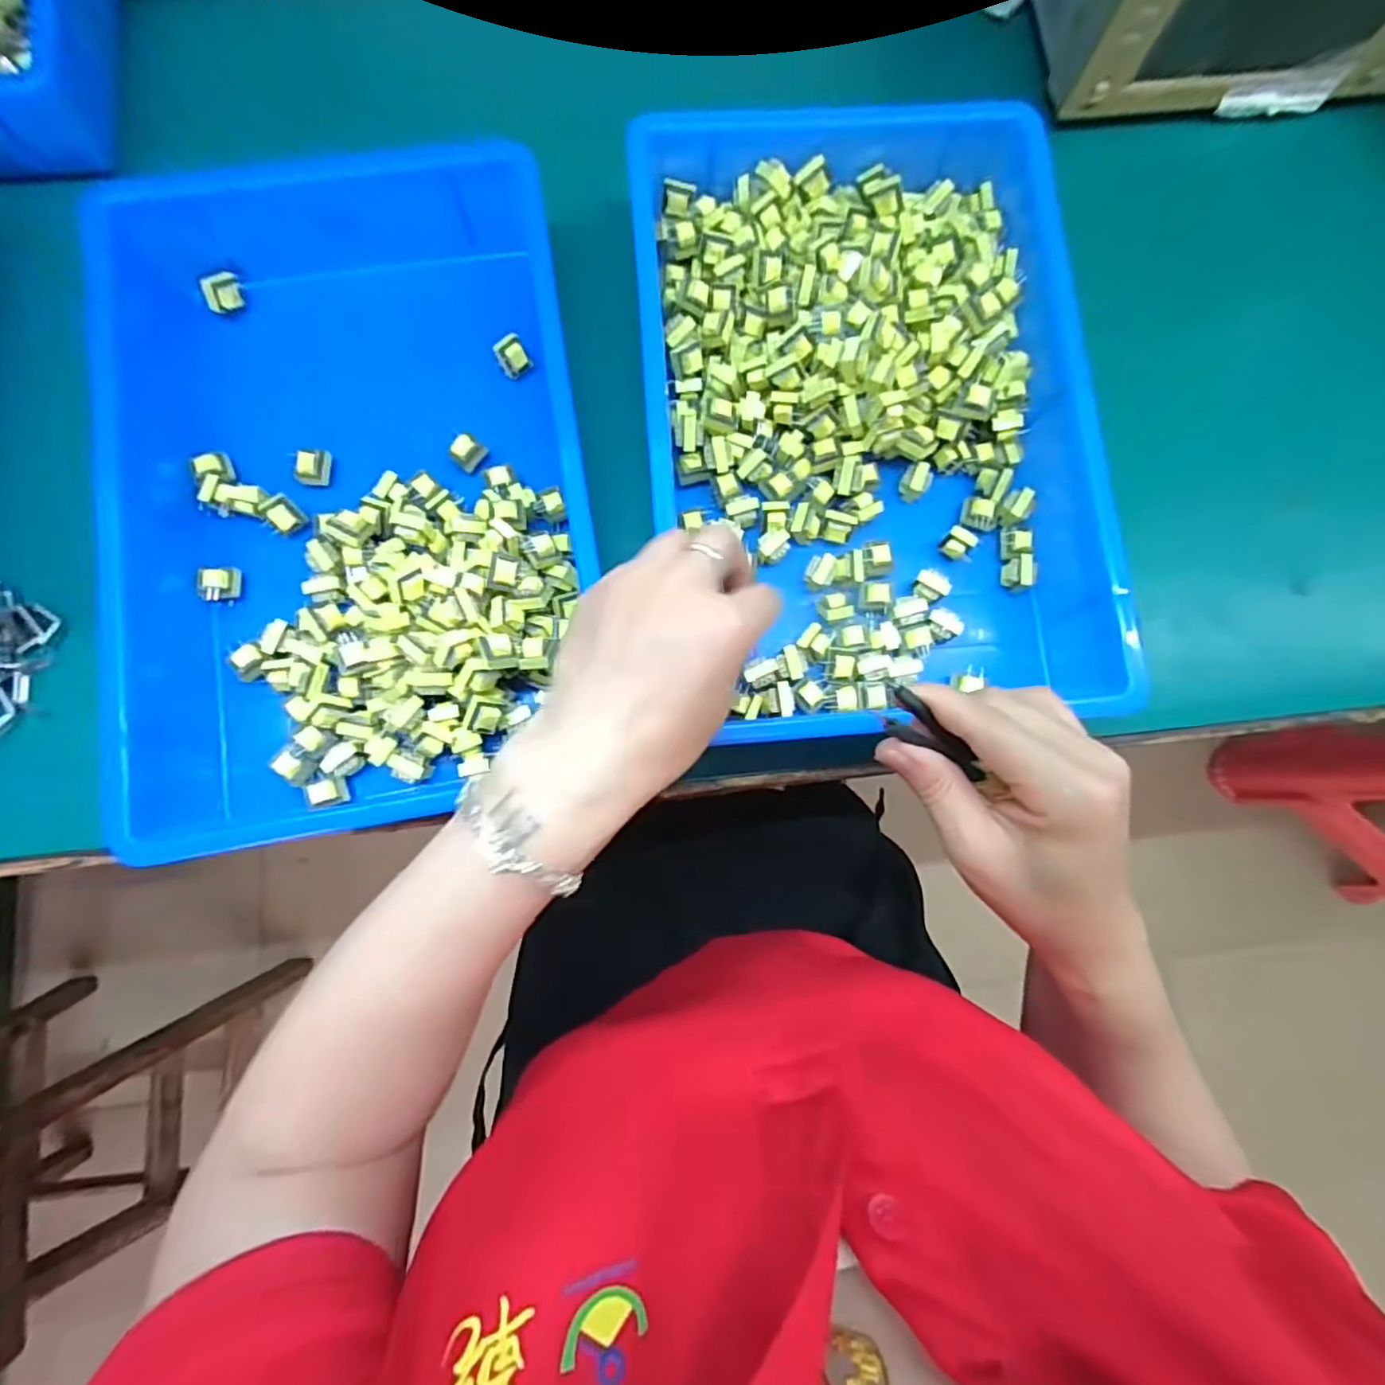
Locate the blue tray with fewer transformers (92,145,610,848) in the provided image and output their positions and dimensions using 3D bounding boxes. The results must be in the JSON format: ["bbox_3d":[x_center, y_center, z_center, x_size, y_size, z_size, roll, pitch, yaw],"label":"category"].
[{"bbox_3d":[-0.185,-0.112,0.362,0.244,0.082,0.371,-7,82,-4],"label":"blue tray with fewer transformers"}]

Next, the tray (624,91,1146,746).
[{"bbox_3d":[0.099,-0.166,0.370,0.251,0.061,0.378,-4,82,-3],"label":"tray"}]

